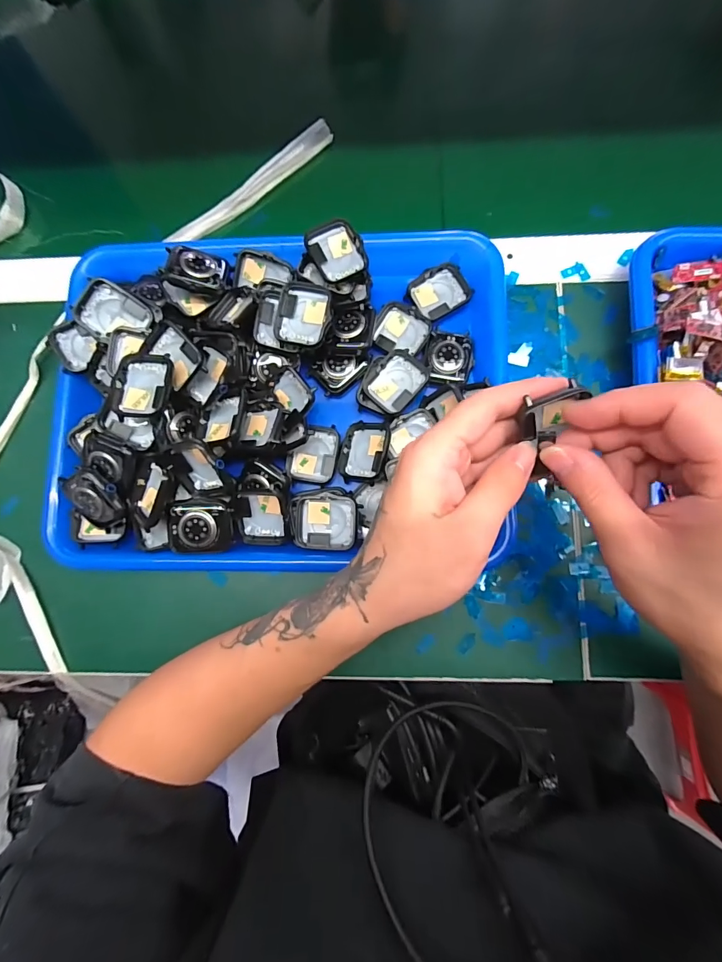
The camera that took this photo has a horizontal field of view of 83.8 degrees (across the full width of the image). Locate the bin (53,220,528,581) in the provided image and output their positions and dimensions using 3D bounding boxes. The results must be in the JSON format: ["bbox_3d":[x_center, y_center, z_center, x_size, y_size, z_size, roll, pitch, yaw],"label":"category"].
[{"bbox_3d":[-0.061,-0.061,0.289,0.321,0.059,0.240,0,82,2],"label":"bin"}]

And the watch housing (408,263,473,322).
[{"bbox_3d":[0.061,-0.148,0.313,0.042,0.008,0.035,-35,82,-3],"label":"watch housing"}]

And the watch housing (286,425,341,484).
[{"bbox_3d":[-0.036,-0.020,0.306,0.037,0.009,0.042,8,82,4],"label":"watch housing"}]

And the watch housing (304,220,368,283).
[{"bbox_3d":[-0.017,-0.167,0.293,0.038,0.013,0.038,-29,82,-1],"label":"watch housing"}]

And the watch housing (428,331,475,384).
[{"bbox_3d":[0.069,-0.093,0.305,0.034,0.008,0.037,5,82,3],"label":"watch housing"}]

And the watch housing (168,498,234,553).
[{"bbox_3d":[-0.109,0.030,0.272,0.040,0.010,0.035,-3,82,3],"label":"watch housing"}]

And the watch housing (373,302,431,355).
[{"bbox_3d":[0.032,-0.116,0.311,0.040,0.011,0.033,23,83,6],"label":"watch housing"}]

